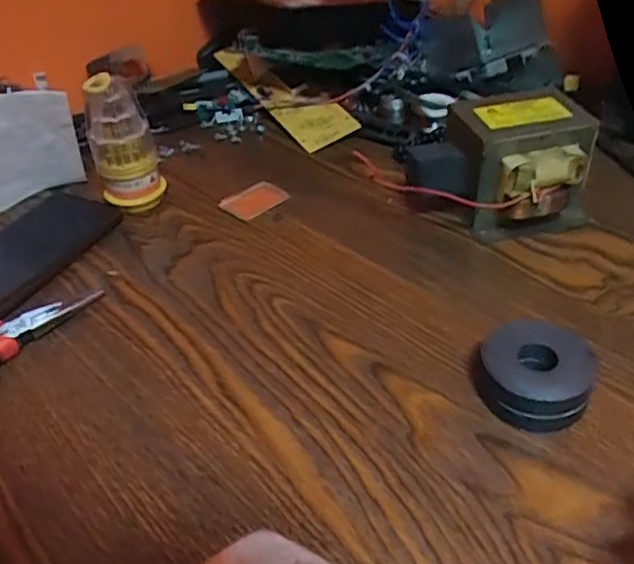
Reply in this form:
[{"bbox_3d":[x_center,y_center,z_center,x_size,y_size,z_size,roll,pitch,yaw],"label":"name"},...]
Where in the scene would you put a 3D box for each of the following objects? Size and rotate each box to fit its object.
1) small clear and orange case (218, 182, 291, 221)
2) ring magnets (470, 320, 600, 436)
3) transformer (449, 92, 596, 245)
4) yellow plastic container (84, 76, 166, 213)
[{"bbox_3d":[-0.054,-0.069,0.546,0.050,0.010,0.037,-30,47,-25],"label":"small clear and orange case"},{"bbox_3d":[0.121,0.052,0.359,0.057,0.030,0.059,-9,41,-4],"label":"ring magnets"},{"bbox_3d":[0.150,-0.086,0.478,0.096,0.081,0.076,-10,41,-5],"label":"transformer"},{"bbox_3d":[-0.157,-0.107,0.511,0.046,0.116,0.042,-26,45,-22],"label":"yellow plastic container"}]

